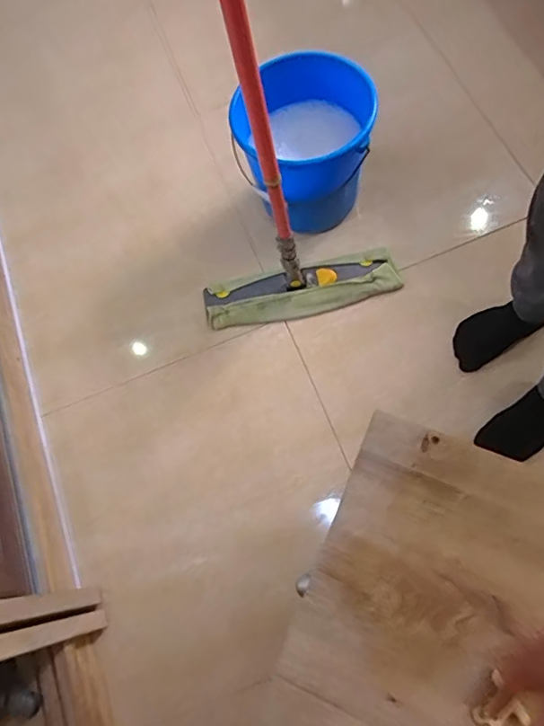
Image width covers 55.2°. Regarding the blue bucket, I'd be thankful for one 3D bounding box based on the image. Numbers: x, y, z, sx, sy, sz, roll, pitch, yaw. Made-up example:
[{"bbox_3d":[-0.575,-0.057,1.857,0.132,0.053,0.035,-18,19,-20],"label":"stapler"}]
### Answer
[{"bbox_3d":[0.066,-0.417,1.033,0.244,0.244,0.234,-2,70,6],"label":"blue bucket"}]

